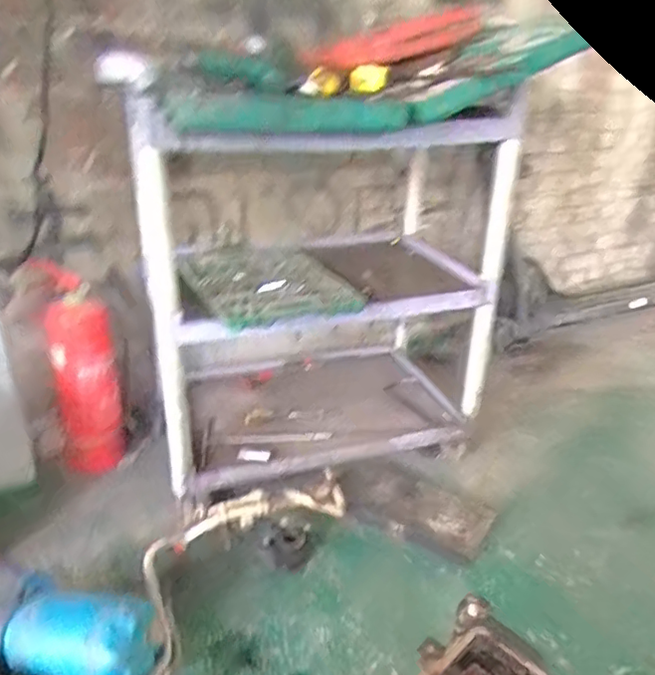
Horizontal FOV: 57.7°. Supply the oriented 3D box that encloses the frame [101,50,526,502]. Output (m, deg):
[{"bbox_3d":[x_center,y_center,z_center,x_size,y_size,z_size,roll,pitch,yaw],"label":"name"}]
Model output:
[{"bbox_3d":[-0.053,-0.129,1.342,0.731,0.759,0.534,-11,27,-25],"label":"frame"}]

